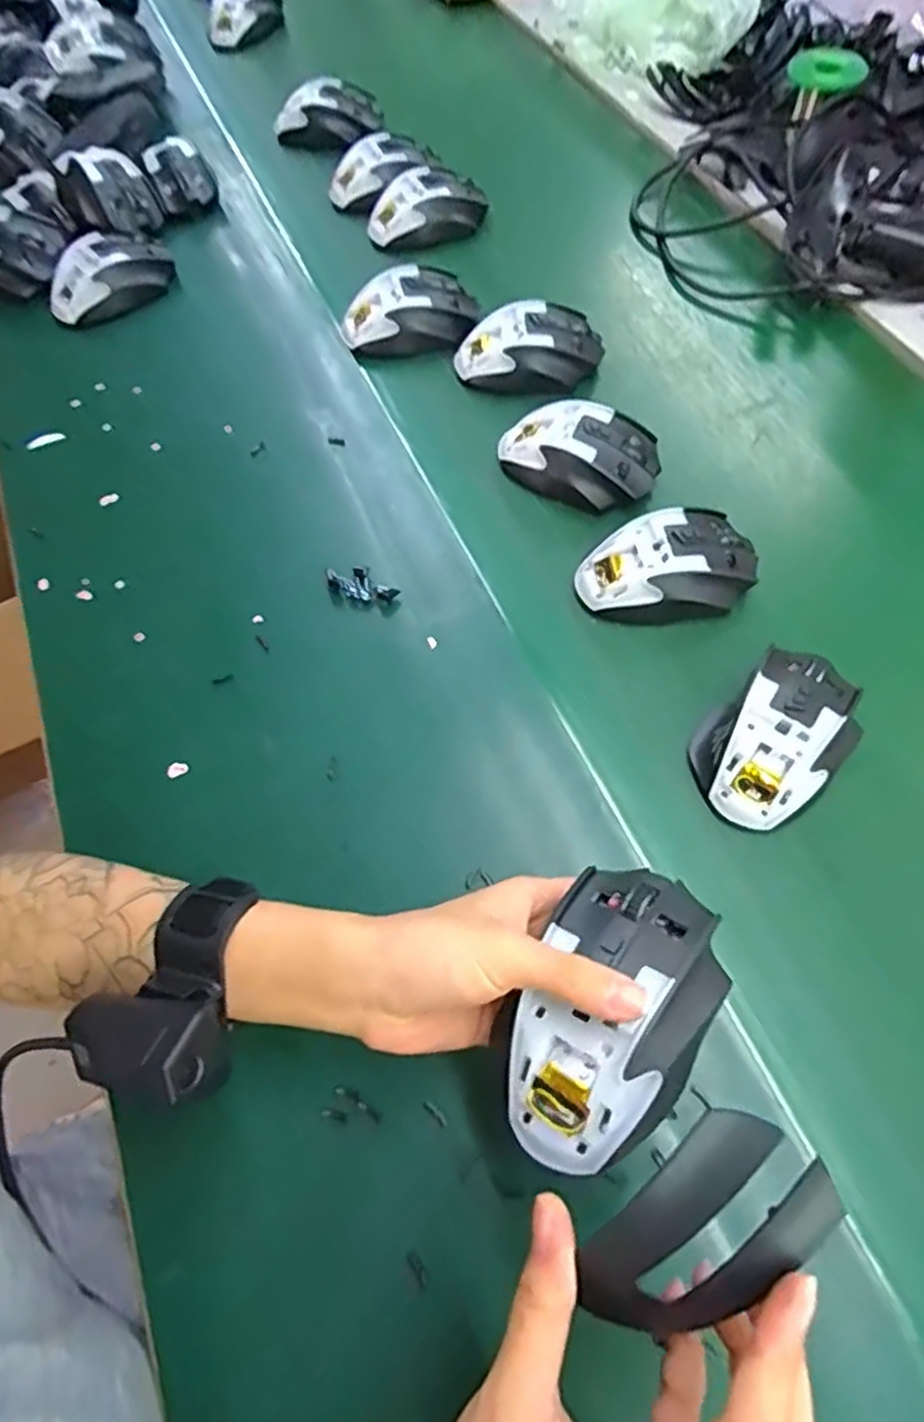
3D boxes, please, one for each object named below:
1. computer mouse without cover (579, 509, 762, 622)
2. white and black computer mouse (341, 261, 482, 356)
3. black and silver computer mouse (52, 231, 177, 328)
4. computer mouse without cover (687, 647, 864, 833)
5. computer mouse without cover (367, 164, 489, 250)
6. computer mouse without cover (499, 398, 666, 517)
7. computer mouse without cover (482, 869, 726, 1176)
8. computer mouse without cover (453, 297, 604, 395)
[{"bbox_3d":[0.134,-0.098,0.472,0.116,0.041,0.078,-14,63,-4],"label":"computer mouse without cover"},{"bbox_3d":[-0.046,-0.343,0.610,0.119,0.037,0.073,-4,63,1],"label":"white and black computer mouse"},{"bbox_3d":[-0.320,-0.394,0.643,0.066,0.037,0.115,37,70,20],"label":"black and silver computer mouse"},{"bbox_3d":[0.181,0.013,0.407,0.104,0.032,0.069,-41,68,-17],"label":"computer mouse without cover"},{"bbox_3d":[-0.038,-0.485,0.687,0.112,0.043,0.069,-24,64,-9],"label":"computer mouse without cover"},{"bbox_3d":[0.083,-0.186,0.522,0.118,0.041,0.071,16,65,11],"label":"computer mouse without cover"},{"bbox_3d":[0.058,0.115,0.277,0.068,0.031,0.115,31,69,17],"label":"computer mouse without cover"},{"bbox_3d":[0.054,-0.296,0.578,0.119,0.038,0.063,-4,63,1],"label":"computer mouse without cover"}]

